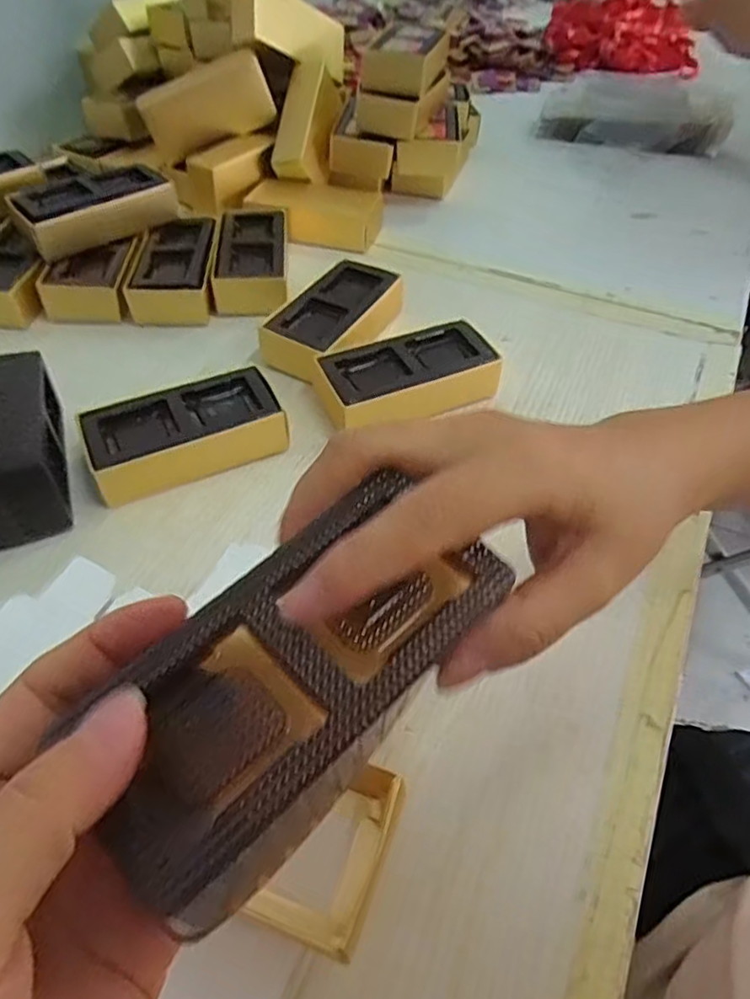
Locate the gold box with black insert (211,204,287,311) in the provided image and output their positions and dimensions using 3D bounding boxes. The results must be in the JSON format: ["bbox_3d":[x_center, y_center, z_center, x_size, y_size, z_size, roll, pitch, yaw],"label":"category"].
[{"bbox_3d":[-0.100,-0.198,0.549,0.054,0.034,0.122,-2,48,-4],"label":"gold box with black insert"}]

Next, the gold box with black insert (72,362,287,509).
[{"bbox_3d":[-0.114,-0.039,0.405,0.113,0.033,0.060,-18,51,-17],"label":"gold box with black insert"}]

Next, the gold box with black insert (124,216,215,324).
[{"bbox_3d":[-0.156,-0.183,0.537,0.060,0.038,0.112,0,48,-2],"label":"gold box with black insert"}]

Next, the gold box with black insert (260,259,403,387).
[{"bbox_3d":[-0.032,-0.132,0.494,0.062,0.033,0.115,25,52,19],"label":"gold box with black insert"}]

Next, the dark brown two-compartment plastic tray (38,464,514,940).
[{"bbox_3d":[-0.018,0.038,0.157,0.050,0.016,0.103,33,55,25],"label":"dark brown two-compartment plastic tray"}]

